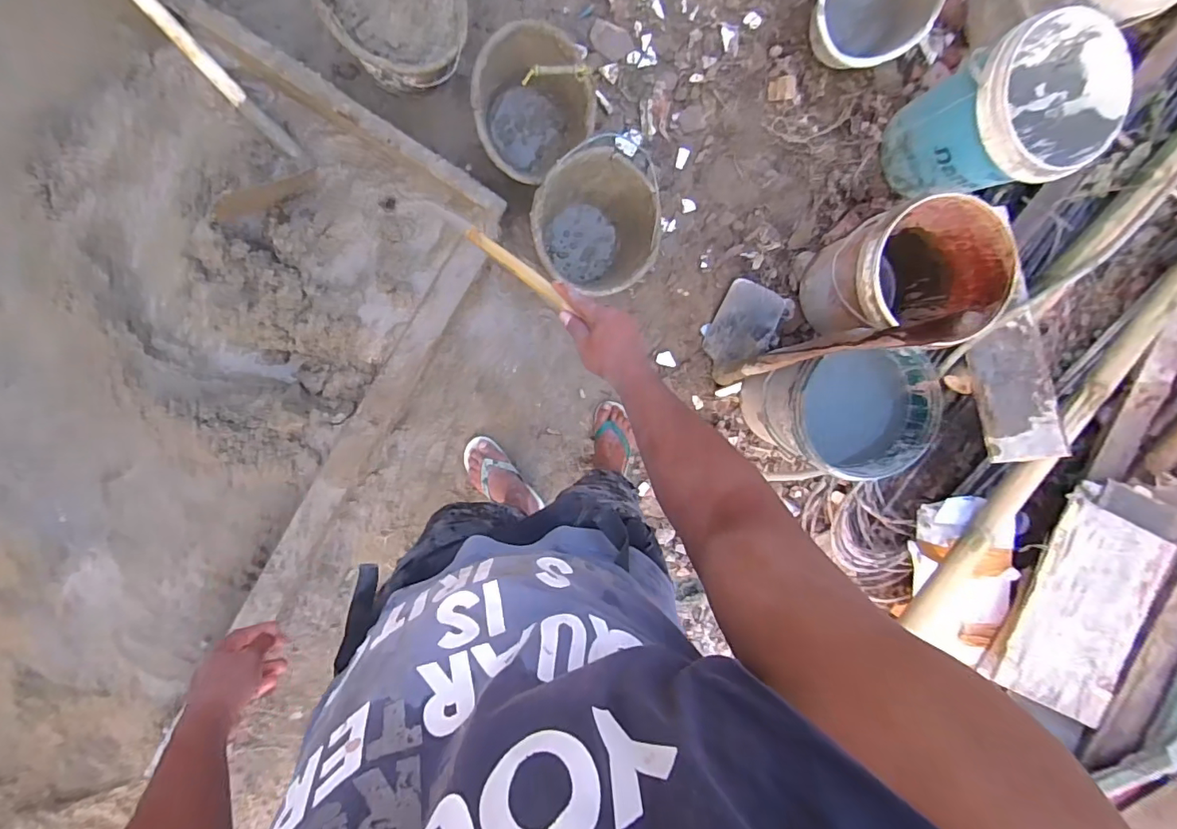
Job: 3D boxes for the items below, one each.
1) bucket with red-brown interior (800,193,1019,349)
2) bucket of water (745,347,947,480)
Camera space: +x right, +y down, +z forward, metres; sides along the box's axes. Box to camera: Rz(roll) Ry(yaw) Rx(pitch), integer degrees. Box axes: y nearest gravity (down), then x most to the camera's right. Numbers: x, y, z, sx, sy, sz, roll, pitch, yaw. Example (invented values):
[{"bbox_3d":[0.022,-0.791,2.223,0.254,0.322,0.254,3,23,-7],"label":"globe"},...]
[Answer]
[{"bbox_3d":[0.709,-0.302,1.221,0.329,0.363,0.302,-1,96,-6],"label":"bucket with red-brown interior"},{"bbox_3d":[0.561,-0.003,1.219,0.303,0.297,0.267,-6,97,-5],"label":"bucket of water"}]

